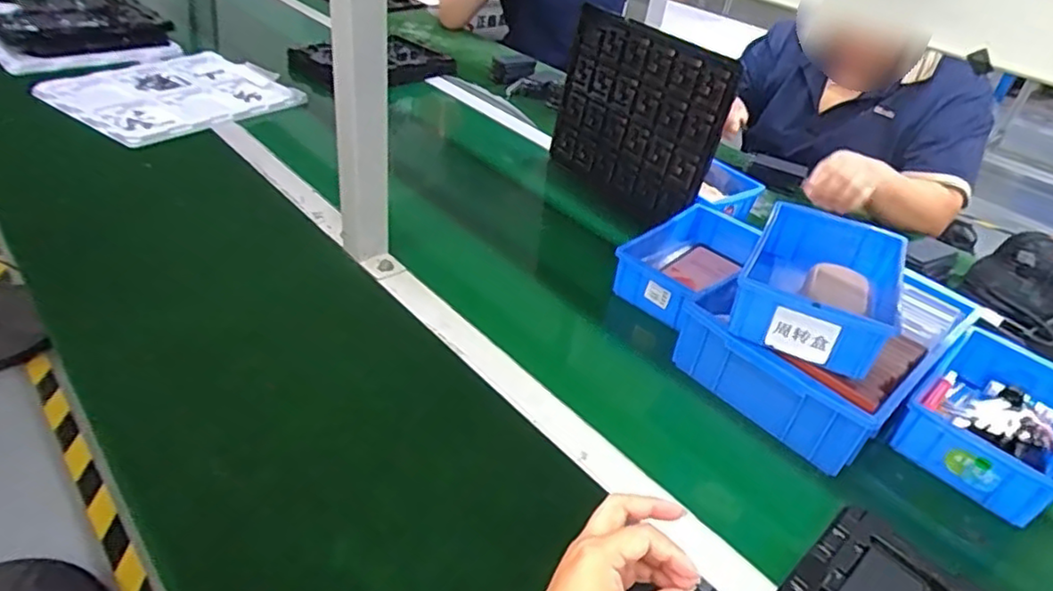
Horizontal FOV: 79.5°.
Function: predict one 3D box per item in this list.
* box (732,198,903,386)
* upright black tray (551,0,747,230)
[{"bbox_3d":[0.287,-0.012,0.628,0.129,0.061,0.195,23,39,19],"label":"box"},{"bbox_3d":[0.153,-0.258,0.930,0.020,0.251,0.291,-15,41,-38],"label":"upright black tray"}]

